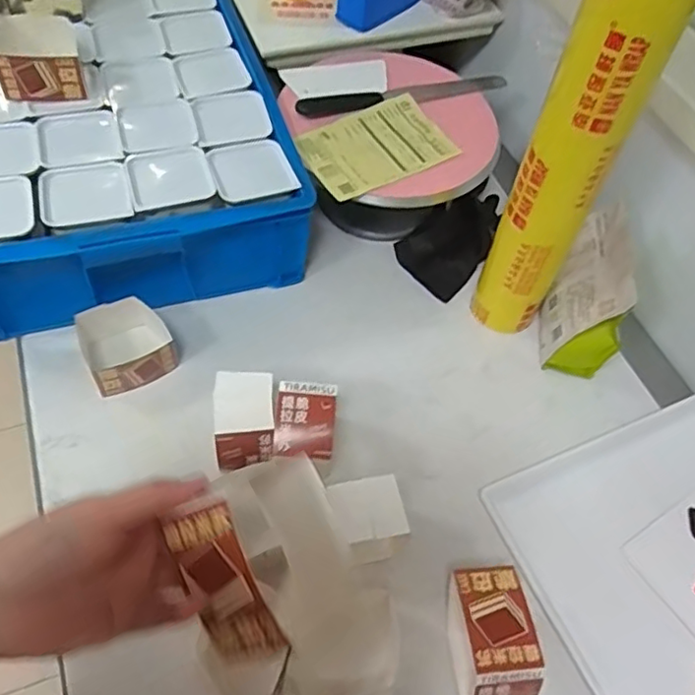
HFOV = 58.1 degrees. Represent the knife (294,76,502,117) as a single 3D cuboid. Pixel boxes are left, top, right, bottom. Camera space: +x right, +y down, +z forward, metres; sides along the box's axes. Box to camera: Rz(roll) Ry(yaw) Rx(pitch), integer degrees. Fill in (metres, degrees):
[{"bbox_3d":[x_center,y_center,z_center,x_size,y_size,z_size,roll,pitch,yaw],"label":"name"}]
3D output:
[{"bbox_3d":[0.085,-0.357,0.863,0.325,0.013,0.045,-16,59,-15],"label":"knife"}]

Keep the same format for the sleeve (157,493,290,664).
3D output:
[{"bbox_3d":[-0.069,0.132,0.349,0.012,0.048,0.093,-26,91,-62],"label":"sleeve"}]

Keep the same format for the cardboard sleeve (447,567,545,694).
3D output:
[{"bbox_3d":[0.133,0.270,0.583,0.066,0.084,0.115,1,56,-5],"label":"cardboard sleeve"}]

